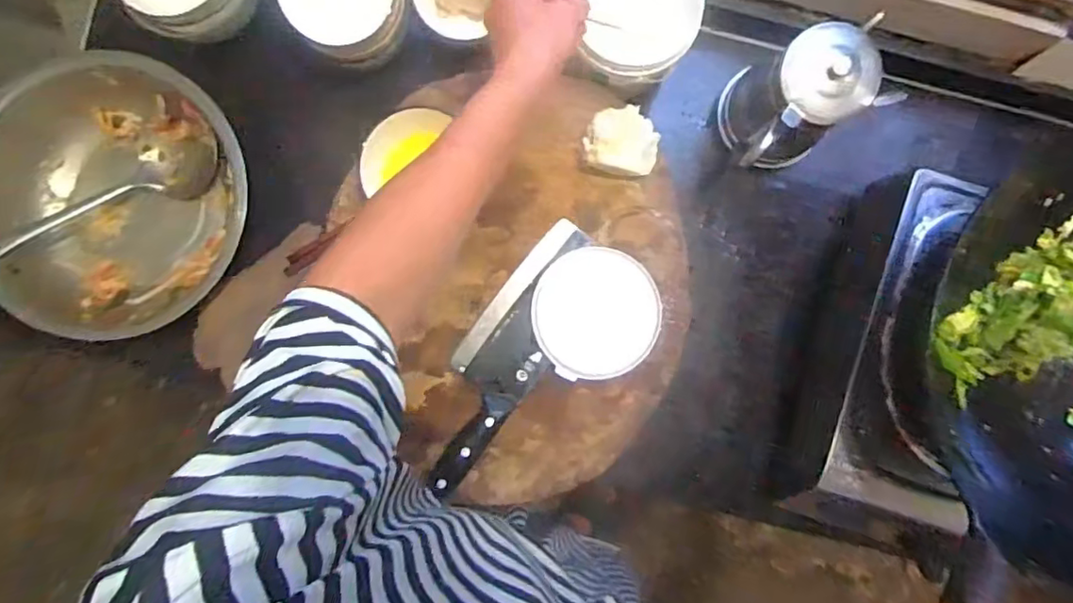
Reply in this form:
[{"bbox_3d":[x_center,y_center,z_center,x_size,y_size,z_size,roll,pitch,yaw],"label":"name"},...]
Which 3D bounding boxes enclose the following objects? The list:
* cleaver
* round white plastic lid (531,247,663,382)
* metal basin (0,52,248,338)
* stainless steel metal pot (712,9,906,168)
[{"bbox_3d":[-0.030,0.051,0.578,0.076,0.019,0.279,36,88,-1],"label":"cleaver"},{"bbox_3d":[0.059,0.012,0.587,0.121,0.005,0.126,0,89,-1],"label":"round white plastic lid"},{"bbox_3d":[-0.423,-0.105,0.625,0.266,0.098,0.258,0,89,-2],"label":"metal basin"},{"bbox_3d":[0.257,-0.202,0.593,0.112,0.128,0.105,0,89,-2],"label":"stainless steel metal pot"}]

